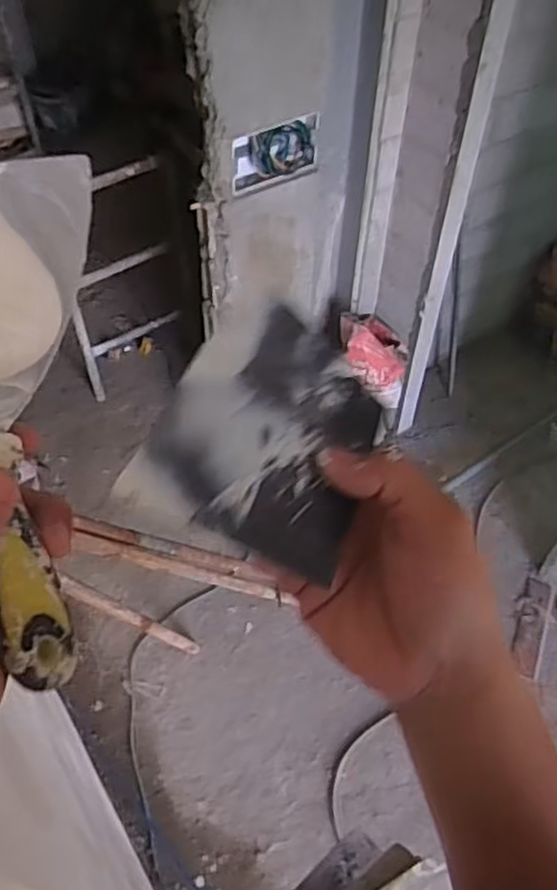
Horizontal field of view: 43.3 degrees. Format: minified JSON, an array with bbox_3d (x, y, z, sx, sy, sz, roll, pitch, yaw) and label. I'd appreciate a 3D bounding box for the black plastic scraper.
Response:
[{"bbox_3d":[0.001,-0.009,0.313,0.092,0.005,0.125,38,47,-14],"label":"black plastic scraper"}]

